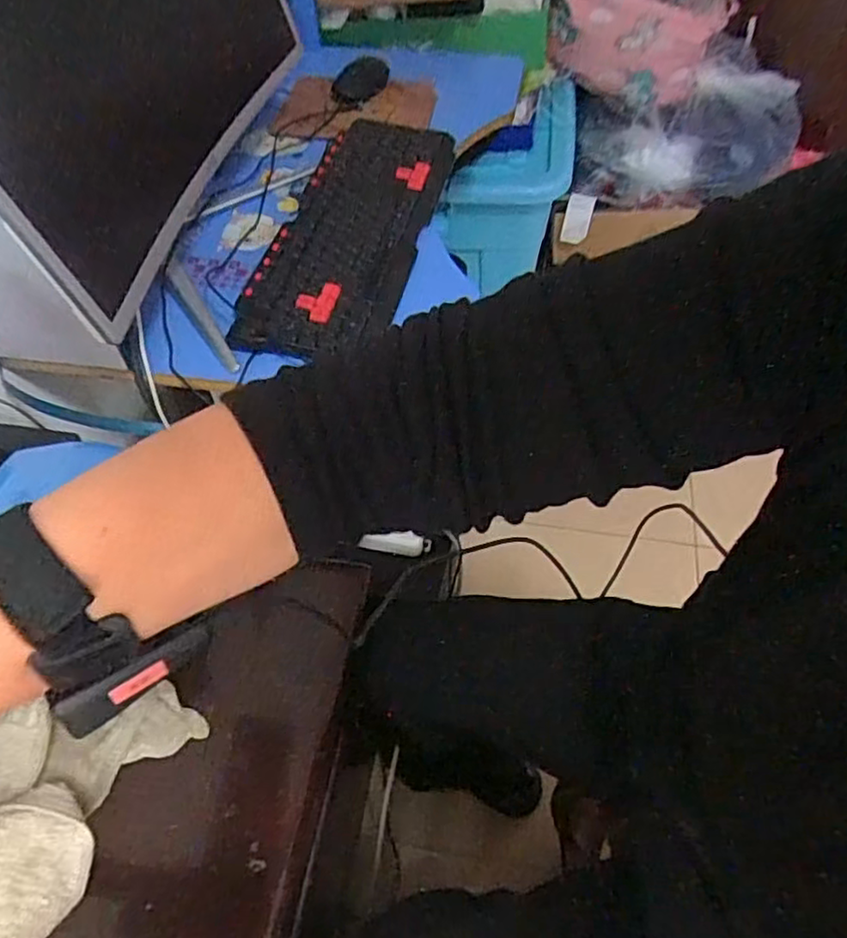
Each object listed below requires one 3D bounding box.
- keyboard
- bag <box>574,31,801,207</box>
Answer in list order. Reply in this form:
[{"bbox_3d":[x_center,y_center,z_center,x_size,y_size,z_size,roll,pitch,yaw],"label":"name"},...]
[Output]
[{"bbox_3d":[-0.076,-0.288,0.783,0.153,0.032,0.439,9,54,8],"label":"keyboard"},{"bbox_3d":[0.600,-0.760,1.506,0.548,0.205,0.264,-27,58,-18],"label":"bag"}]

